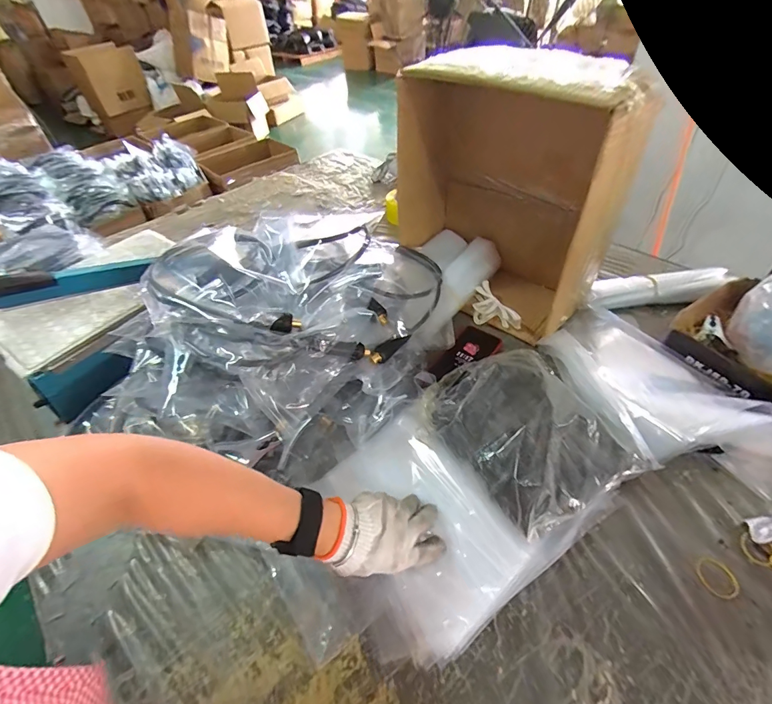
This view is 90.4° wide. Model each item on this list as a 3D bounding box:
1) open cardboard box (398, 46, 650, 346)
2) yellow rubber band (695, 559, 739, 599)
[{"bbox_3d":[0.201,-0.276,0.699,0.191,0.409,0.394,-35,55,-25],"label":"open cardboard box"},{"bbox_3d":[0.385,0.262,0.444,0.040,0.004,0.040,-1,50,2],"label":"yellow rubber band"}]

